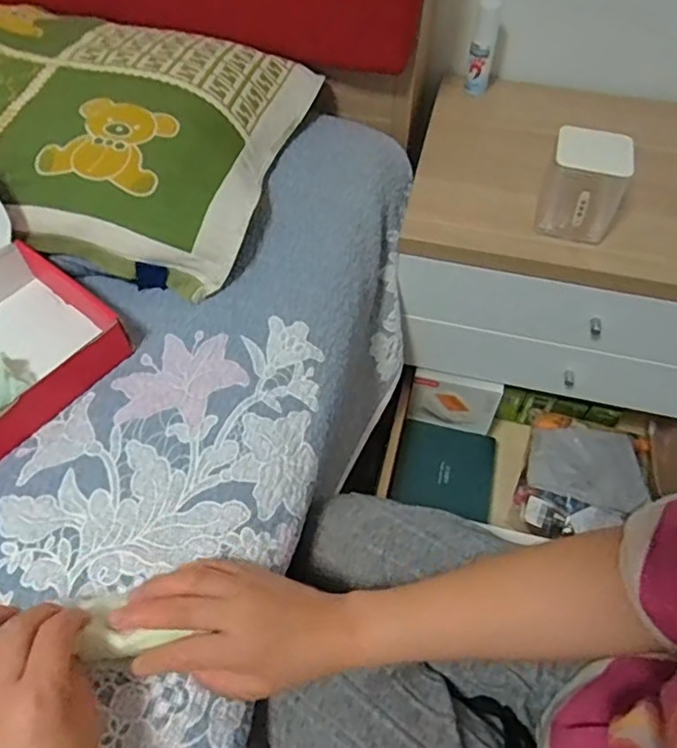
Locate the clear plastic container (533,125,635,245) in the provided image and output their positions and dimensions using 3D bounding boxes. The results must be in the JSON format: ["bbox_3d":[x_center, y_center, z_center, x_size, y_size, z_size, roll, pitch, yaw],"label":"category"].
[{"bbox_3d":[0.271,-0.208,0.668,0.087,0.120,0.076,16,54,11],"label":"clear plastic container"}]

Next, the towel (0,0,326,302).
[{"bbox_3d":[-0.352,-0.293,0.671,0.583,0.127,0.362,10,54,6],"label":"towel"}]

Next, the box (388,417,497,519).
[{"bbox_3d":[0.162,0.140,0.909,0.143,0.021,0.127,13,73,3],"label":"box"}]

